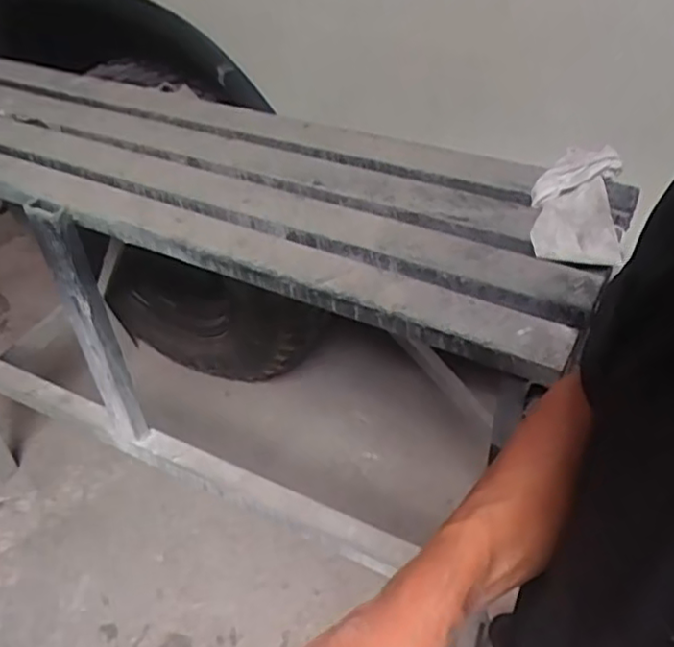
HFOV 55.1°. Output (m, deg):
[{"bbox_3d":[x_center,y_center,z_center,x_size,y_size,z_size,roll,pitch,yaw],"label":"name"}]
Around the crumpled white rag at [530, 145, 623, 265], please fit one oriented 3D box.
[{"bbox_3d":[0.243,-0.126,0.654,0.081,0.040,0.147,6,46,13],"label":"crumpled white rag"}]

